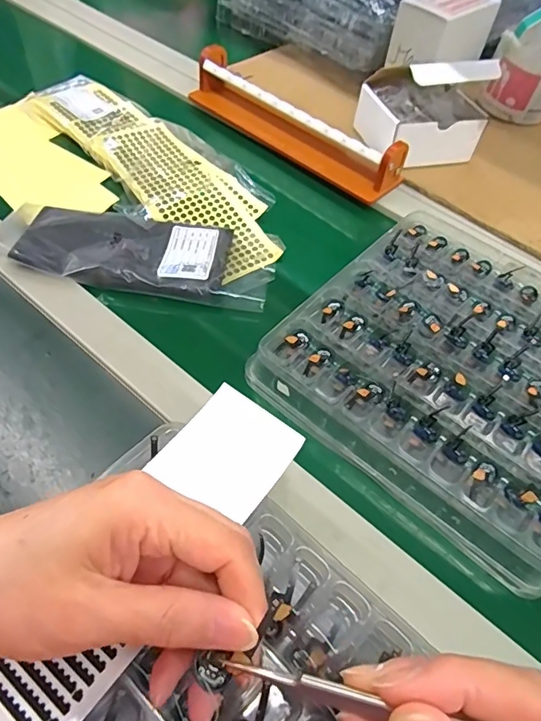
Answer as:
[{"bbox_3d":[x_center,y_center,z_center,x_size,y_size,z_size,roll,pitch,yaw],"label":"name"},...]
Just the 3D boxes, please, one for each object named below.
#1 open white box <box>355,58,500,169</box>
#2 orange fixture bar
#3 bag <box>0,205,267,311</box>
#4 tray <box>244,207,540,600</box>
[{"bbox_3d":[0.178,-0.288,0.569,0.130,0.108,0.088,-4,55,-9],"label":"open white box"},{"bbox_3d":[0.026,-0.288,0.591,0.291,0.056,0.060,40,60,21],"label":"orange fixture bar"},{"bbox_3d":[-0.126,-0.104,0.465,0.241,0.019,0.094,10,54,1],"label":"bag"},{"bbox_3d":[0.161,-0.004,0.409,0.250,0.031,0.266,37,59,20],"label":"tray"}]

